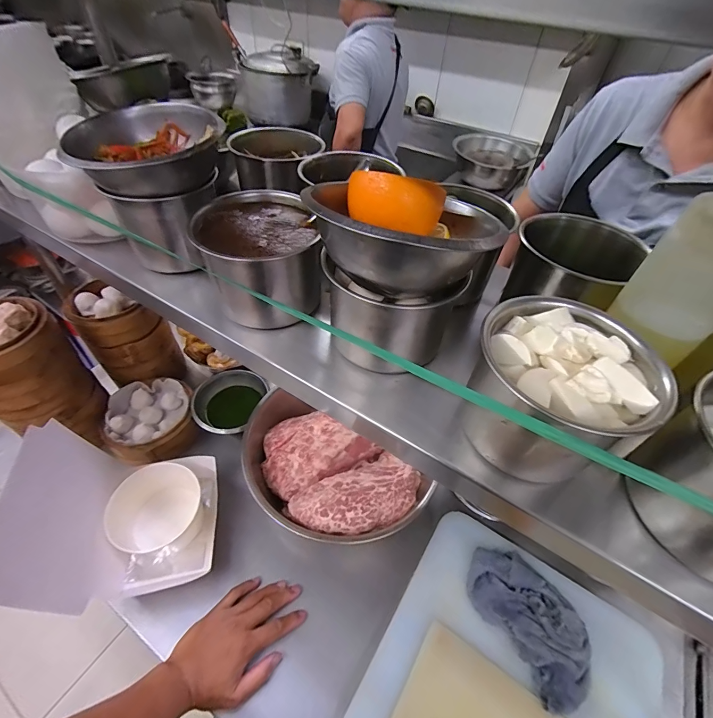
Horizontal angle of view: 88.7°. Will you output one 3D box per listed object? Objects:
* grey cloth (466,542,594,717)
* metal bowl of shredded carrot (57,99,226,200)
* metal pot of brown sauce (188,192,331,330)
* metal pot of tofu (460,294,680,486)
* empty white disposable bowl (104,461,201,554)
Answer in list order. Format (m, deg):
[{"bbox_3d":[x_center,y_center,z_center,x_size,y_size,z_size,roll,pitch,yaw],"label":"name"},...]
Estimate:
[{"bbox_3d":[0.249,0.366,0.520,0.104,0.047,0.192,-23,53,-23],"label":"grey cloth"},{"bbox_3d":[-0.205,-0.202,0.370,0.138,0.062,0.136,2,48,-2],"label":"metal bowl of shredded carrot"},{"bbox_3d":[-0.095,-0.097,0.365,0.105,0.094,0.102,-17,51,-19],"label":"metal pot of brown sauce"},{"bbox_3d":[0.142,0.026,0.277,0.096,0.103,0.115,-32,57,-28],"label":"metal pot of tofu"},{"bbox_3d":[-0.319,0.248,0.594,0.132,0.074,0.135,2,48,-2],"label":"empty white disposable bowl"}]

